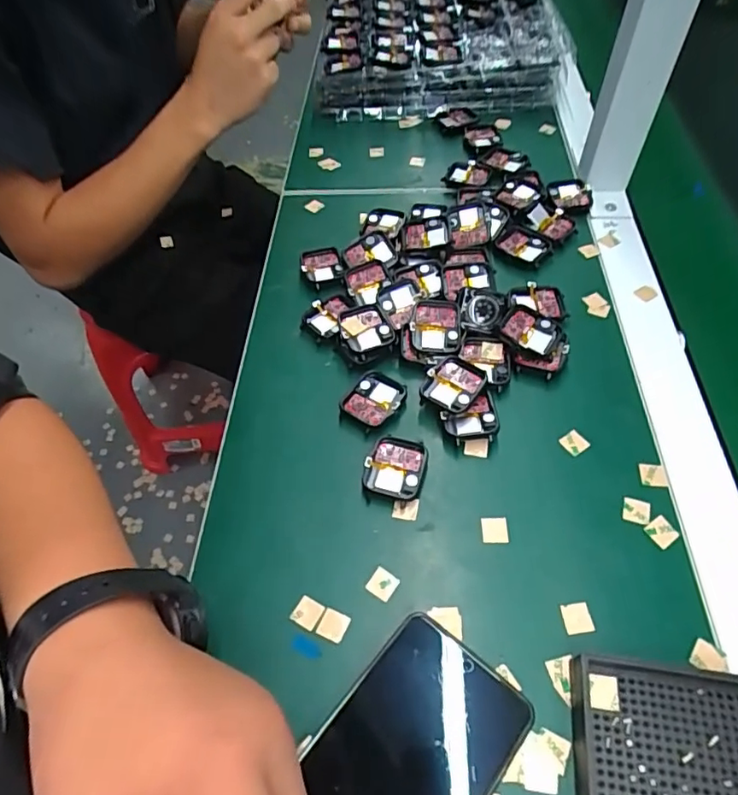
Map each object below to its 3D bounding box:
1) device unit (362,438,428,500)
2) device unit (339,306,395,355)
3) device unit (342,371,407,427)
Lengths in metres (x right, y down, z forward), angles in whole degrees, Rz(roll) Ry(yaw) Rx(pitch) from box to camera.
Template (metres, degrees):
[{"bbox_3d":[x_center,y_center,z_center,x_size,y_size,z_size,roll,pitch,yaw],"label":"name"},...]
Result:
[{"bbox_3d":[0.018,0.047,0.358,0.038,0.011,0.042,9,55,10],"label":"device unit"},{"bbox_3d":[-0.003,-0.051,0.420,0.036,0.016,0.040,-24,56,-14],"label":"device unit"},{"bbox_3d":[0.004,0.002,0.391,0.037,0.013,0.042,36,63,25],"label":"device unit"}]

